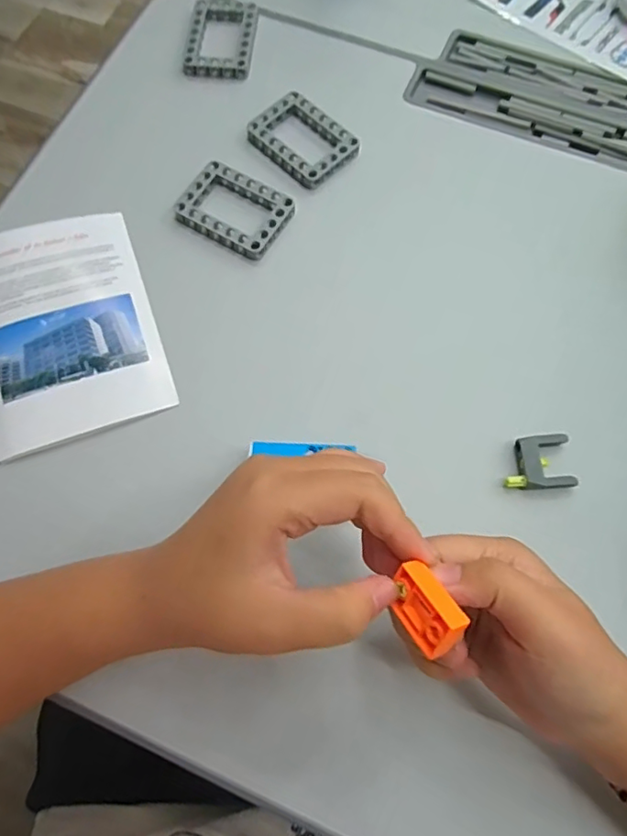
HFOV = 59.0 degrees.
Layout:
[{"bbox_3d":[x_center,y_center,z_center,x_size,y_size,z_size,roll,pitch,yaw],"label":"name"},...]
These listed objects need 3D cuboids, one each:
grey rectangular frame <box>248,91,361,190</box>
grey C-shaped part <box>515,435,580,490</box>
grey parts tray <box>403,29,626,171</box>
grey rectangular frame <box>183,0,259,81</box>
[{"bbox_3d":[-0.008,-0.201,0.396,0.073,0.007,0.054,42,76,14],"label":"grey rectangular frame"},{"bbox_3d":[0.134,0.025,0.319,0.031,0.008,0.030,-3,70,-1],"label":"grey C-shaped part"},{"bbox_3d":[0.197,-0.236,0.418,0.238,0.007,0.092,22,72,8],"label":"grey parts tray"},{"bbox_3d":[-0.071,-0.296,0.430,0.050,0.008,0.073,6,71,2],"label":"grey rectangular frame"}]

